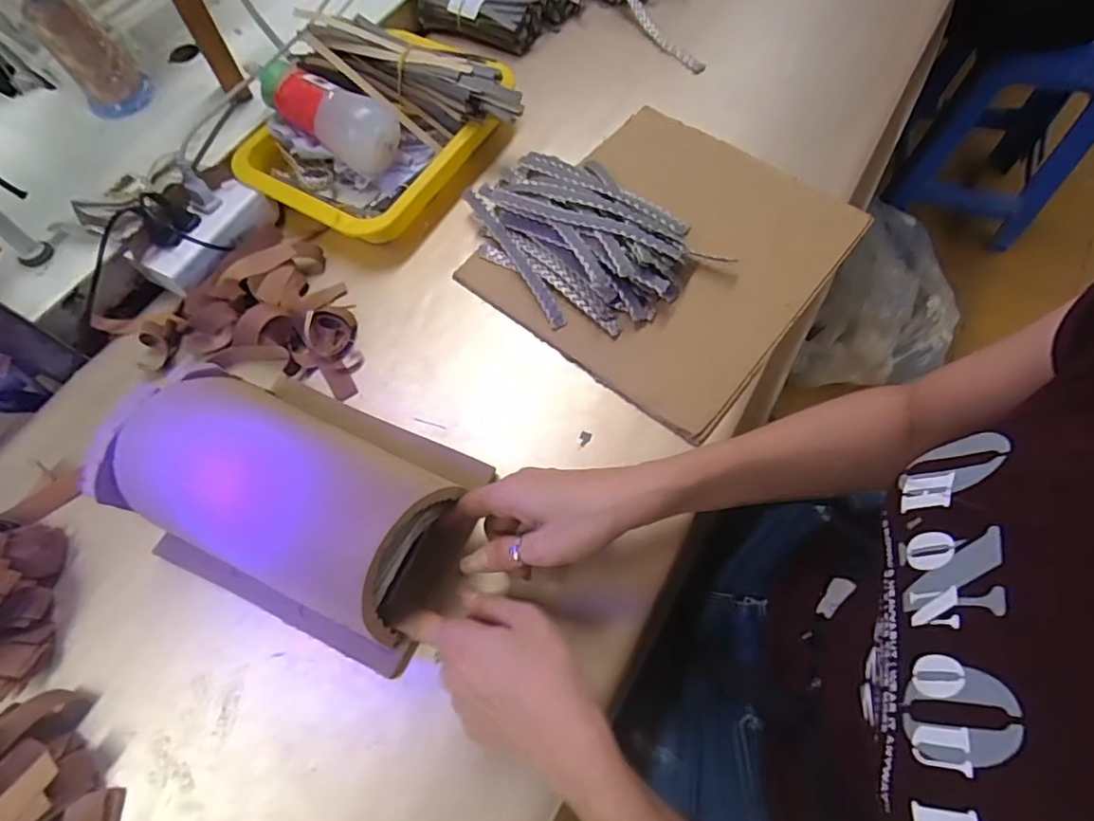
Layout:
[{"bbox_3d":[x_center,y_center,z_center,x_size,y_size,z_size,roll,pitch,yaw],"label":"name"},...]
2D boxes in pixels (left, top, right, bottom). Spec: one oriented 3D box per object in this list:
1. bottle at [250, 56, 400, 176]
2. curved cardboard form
[{"bbox_3d":[-0.219,-0.295,0.559,0.146,0.060,0.056,28,68,11],"label":"bottle"},{"bbox_3d":[-0.162,0.054,0.378,0.196,0.102,0.156,22,67,9],"label":"curved cardboard form"}]

